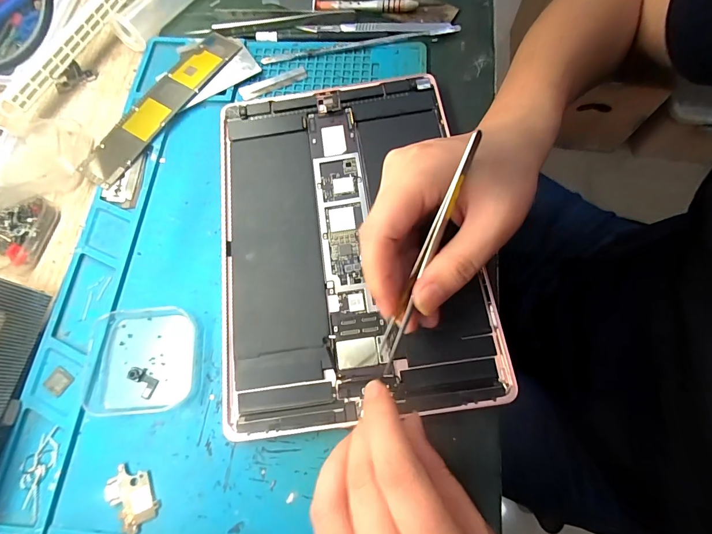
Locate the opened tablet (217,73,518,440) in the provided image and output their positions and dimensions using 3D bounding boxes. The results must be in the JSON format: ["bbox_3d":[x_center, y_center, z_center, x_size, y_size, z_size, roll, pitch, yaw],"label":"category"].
[{"bbox_3d":[-0.009,-0.026,0.253,0.174,0.009,0.246,-8,71,0],"label":"opened tablet"}]

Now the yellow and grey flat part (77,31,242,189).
[{"bbox_3d":[-0.159,-0.135,0.297,0.035,0.007,0.165,30,75,12],"label":"yellow and grey flat part"}]

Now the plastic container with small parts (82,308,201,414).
[{"bbox_3d":[-0.133,0.057,0.227,0.064,0.014,0.065,-3,71,1],"label":"plastic container with small parts"}]

